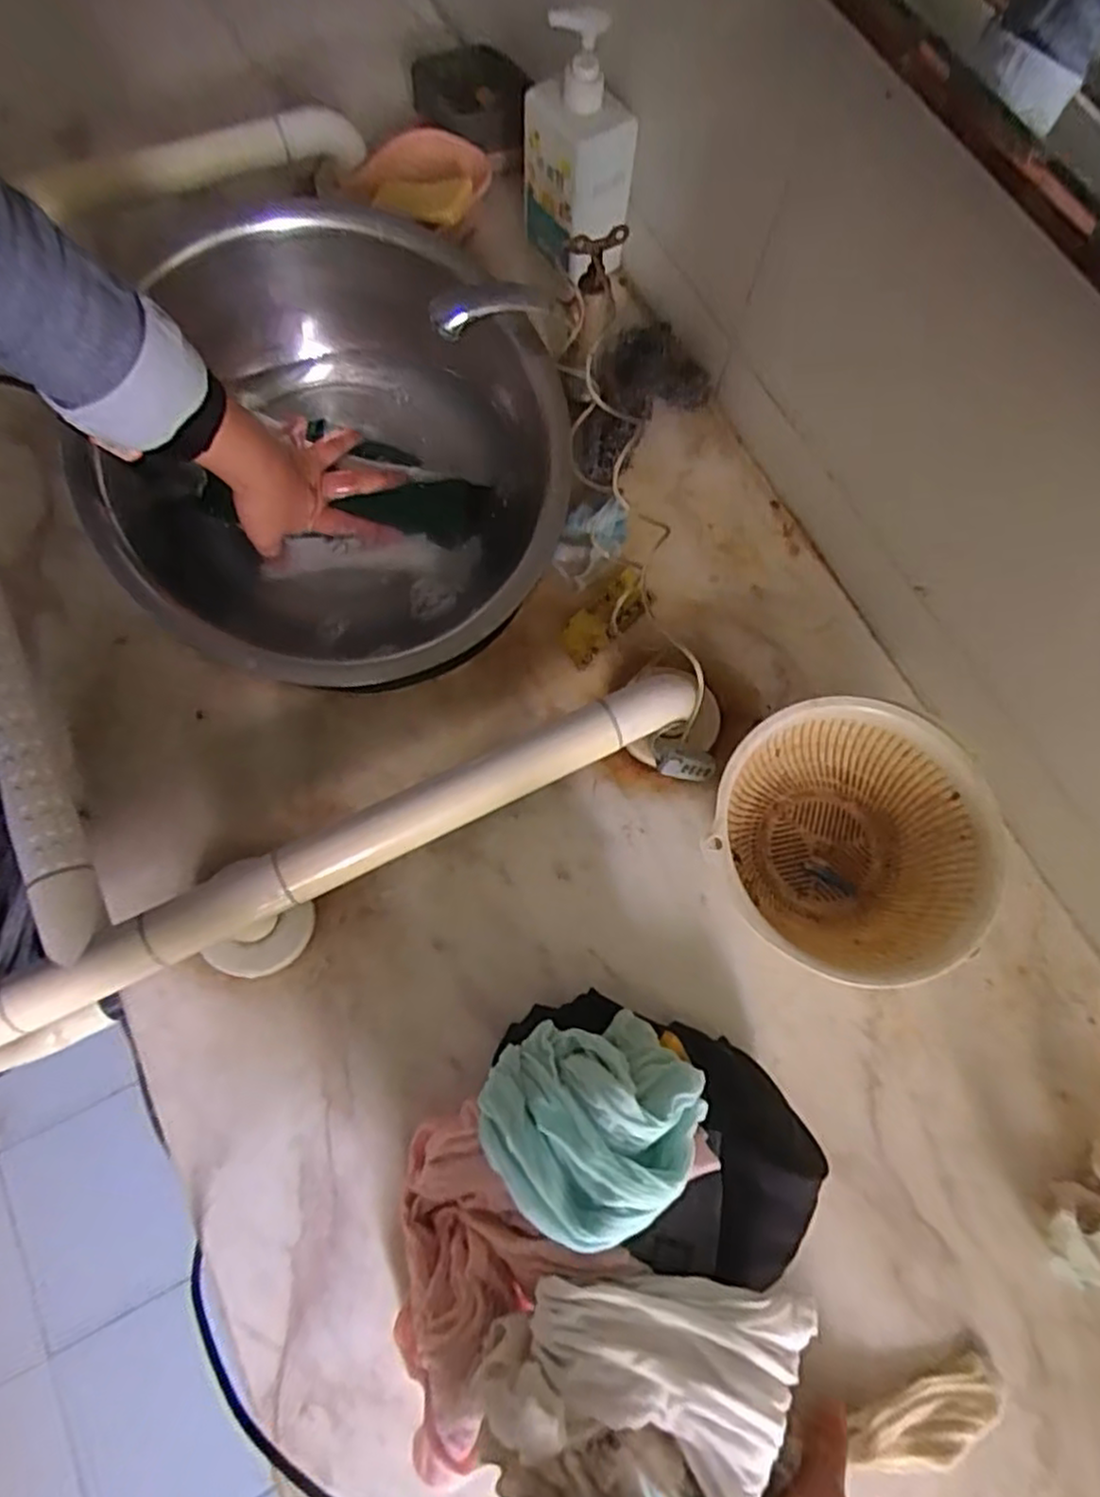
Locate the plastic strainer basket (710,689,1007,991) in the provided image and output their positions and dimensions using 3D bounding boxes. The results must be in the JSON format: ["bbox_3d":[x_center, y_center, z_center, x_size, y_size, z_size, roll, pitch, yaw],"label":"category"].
[{"bbox_3d":[0.190,0.062,0.476,0.170,0.072,0.169,1,72,-2],"label":"plastic strainer basket"}]

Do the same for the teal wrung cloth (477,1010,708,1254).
[{"bbox_3d":[0.020,0.182,0.364,0.103,0.075,0.089,-37,77,-13],"label":"teal wrung cloth"}]

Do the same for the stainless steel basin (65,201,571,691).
[{"bbox_3d":[-0.155,-0.212,0.561,0.317,0.144,0.344,1,72,-2],"label":"stainless steel basin"}]

